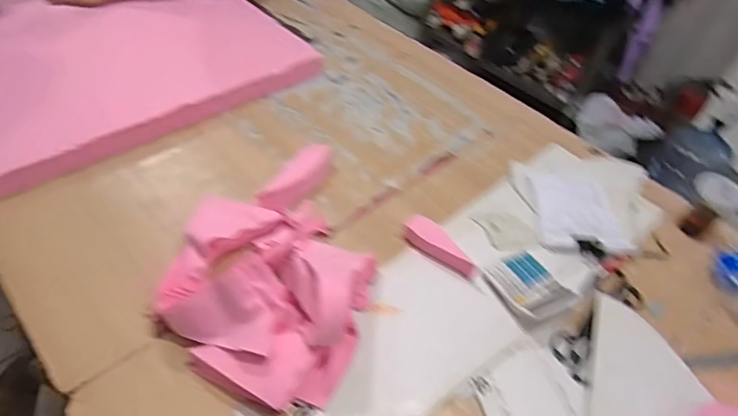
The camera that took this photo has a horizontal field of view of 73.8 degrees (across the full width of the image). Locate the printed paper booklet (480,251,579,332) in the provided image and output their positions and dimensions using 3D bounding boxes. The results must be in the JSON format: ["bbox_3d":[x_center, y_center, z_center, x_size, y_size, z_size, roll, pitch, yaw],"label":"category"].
[{"bbox_3d":[0.292,0.146,0.902,0.114,0.023,0.129,-22,54,-25],"label":"printed paper booklet"}]

